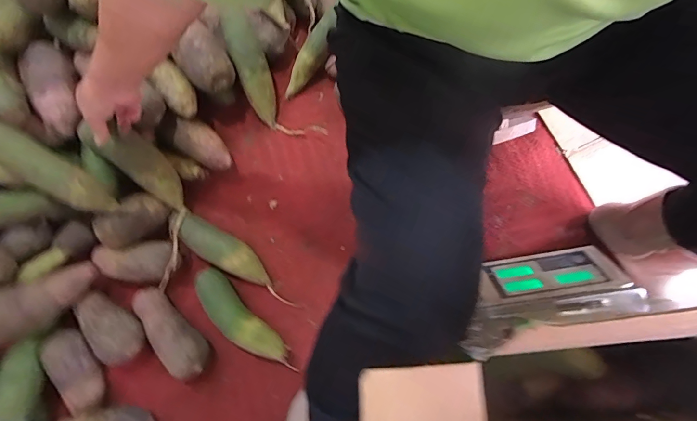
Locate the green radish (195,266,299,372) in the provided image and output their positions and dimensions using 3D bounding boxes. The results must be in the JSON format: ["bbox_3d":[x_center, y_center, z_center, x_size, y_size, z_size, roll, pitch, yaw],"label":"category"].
[{"bbox_3d":[-0.185,0.191,0.634,0.218,0.051,0.055,44,82,9],"label":"green radish"}]

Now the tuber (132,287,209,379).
[{"bbox_3d":[-0.301,0.204,0.621,0.056,0.059,0.164,-42,81,-7],"label":"tuber"}]

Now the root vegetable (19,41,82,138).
[{"bbox_3d":[-0.462,-0.191,0.571,0.060,0.045,0.148,-10,78,-1],"label":"root vegetable"}]

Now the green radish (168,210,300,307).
[{"bbox_3d":[-0.202,0.080,0.647,0.264,0.054,0.057,29,80,6],"label":"green radish"}]

